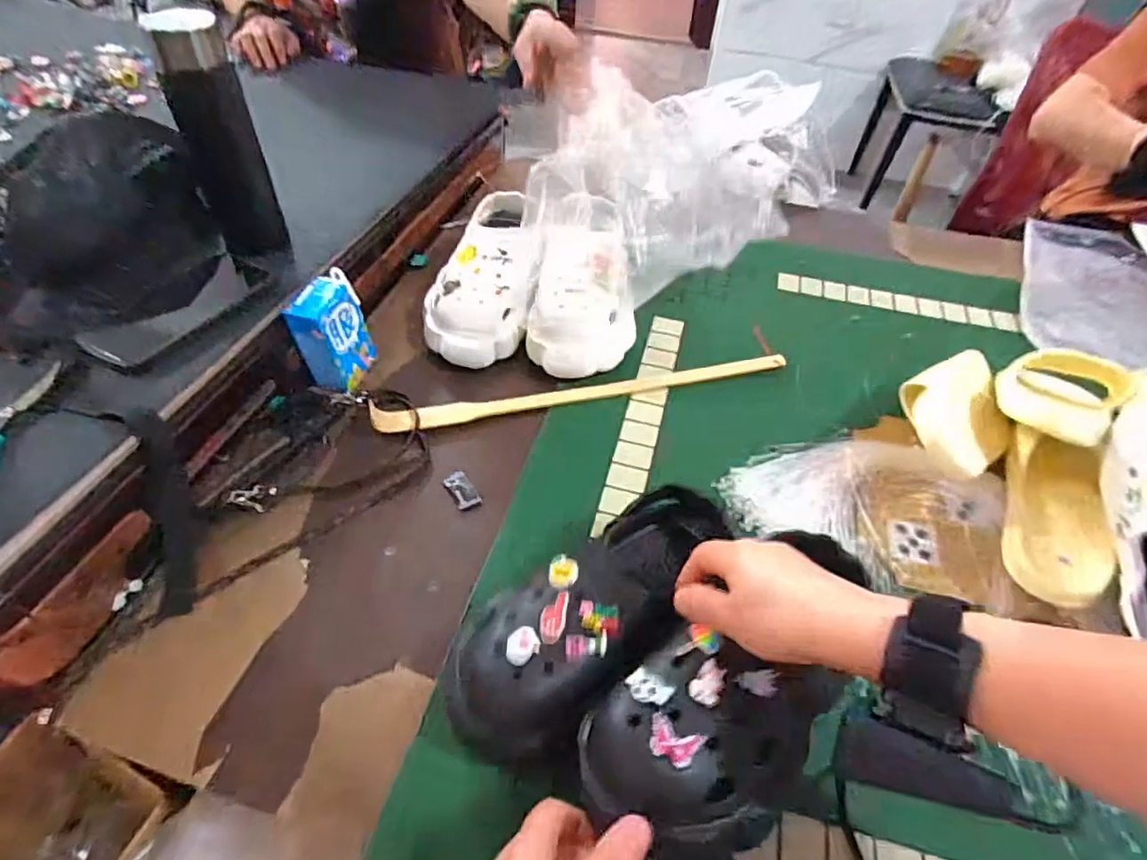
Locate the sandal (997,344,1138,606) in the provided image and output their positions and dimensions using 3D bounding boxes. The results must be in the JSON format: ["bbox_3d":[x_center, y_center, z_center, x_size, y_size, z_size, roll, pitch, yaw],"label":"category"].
[{"bbox_3d":[0.453,0.026,0.578,0.112,0.084,0.260,26,52,17],"label":"sandal"}]

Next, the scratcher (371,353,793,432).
[{"bbox_3d":[0.019,-0.047,0.667,0.460,0.023,0.030,-10,50,-13],"label":"scratcher"}]

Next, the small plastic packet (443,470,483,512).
[{"bbox_3d":[-0.108,0.058,0.587,0.023,0.005,0.043,-26,56,-25],"label":"small plastic packet"}]

